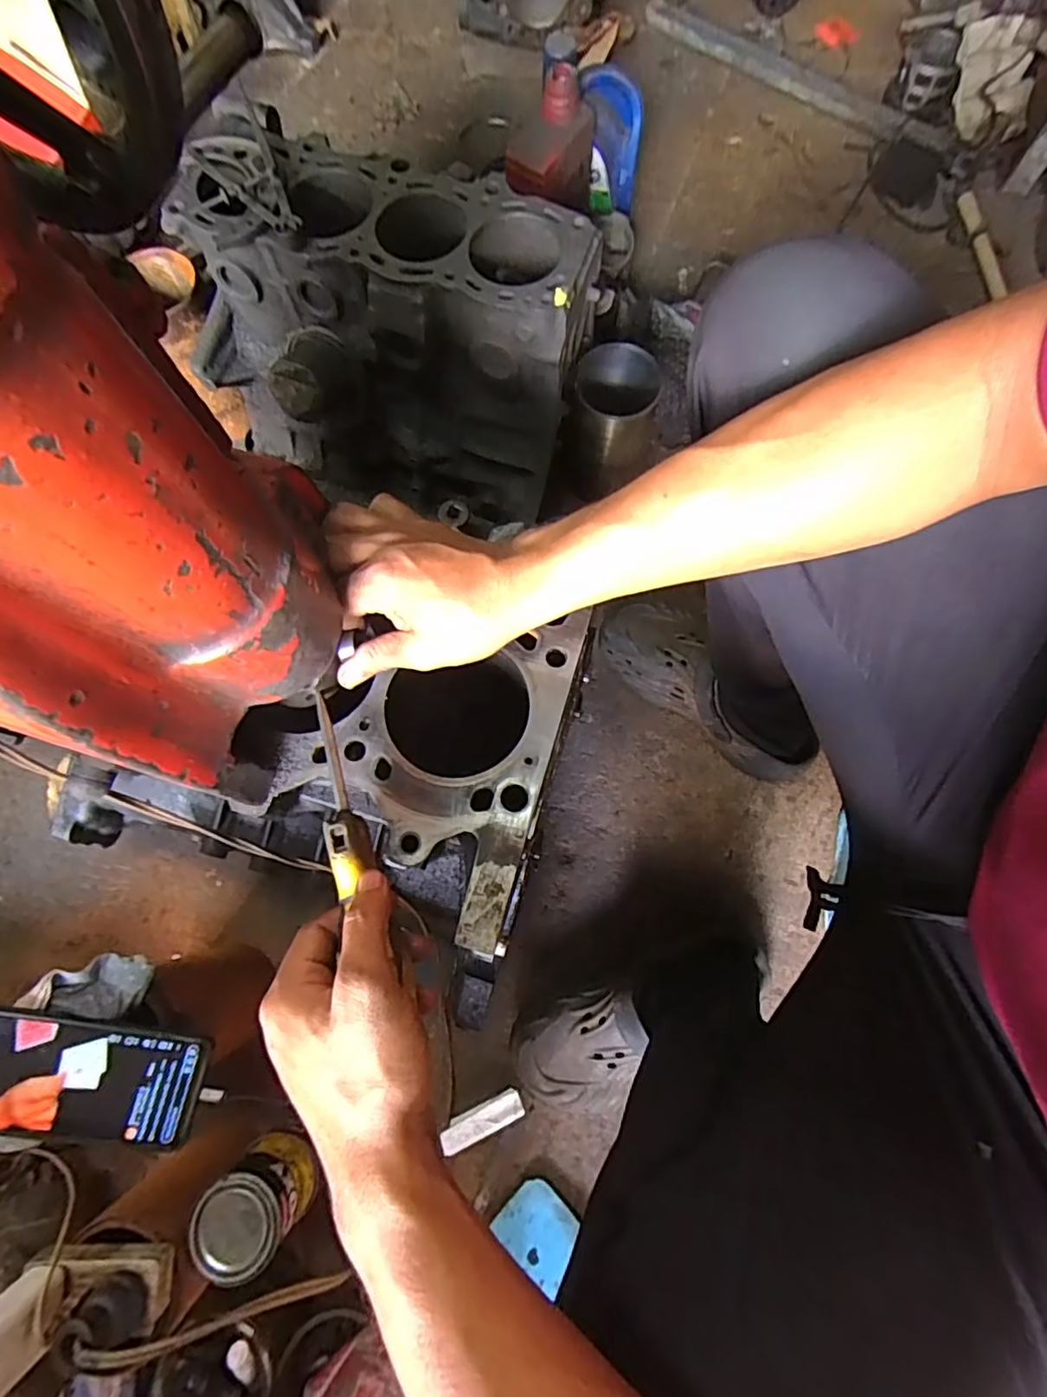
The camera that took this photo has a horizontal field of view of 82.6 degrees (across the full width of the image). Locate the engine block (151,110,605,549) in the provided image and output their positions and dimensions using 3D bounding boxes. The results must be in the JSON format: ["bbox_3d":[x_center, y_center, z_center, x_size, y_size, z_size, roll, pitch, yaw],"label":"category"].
[{"bbox_3d":[-0.146,-0.382,0.674,0.402,0.267,0.226,21,77,7],"label":"engine block"}]

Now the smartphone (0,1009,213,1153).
[{"bbox_3d":[-0.319,0.271,0.423,0.165,0.010,0.075,16,75,-12],"label":"smartphone"}]

